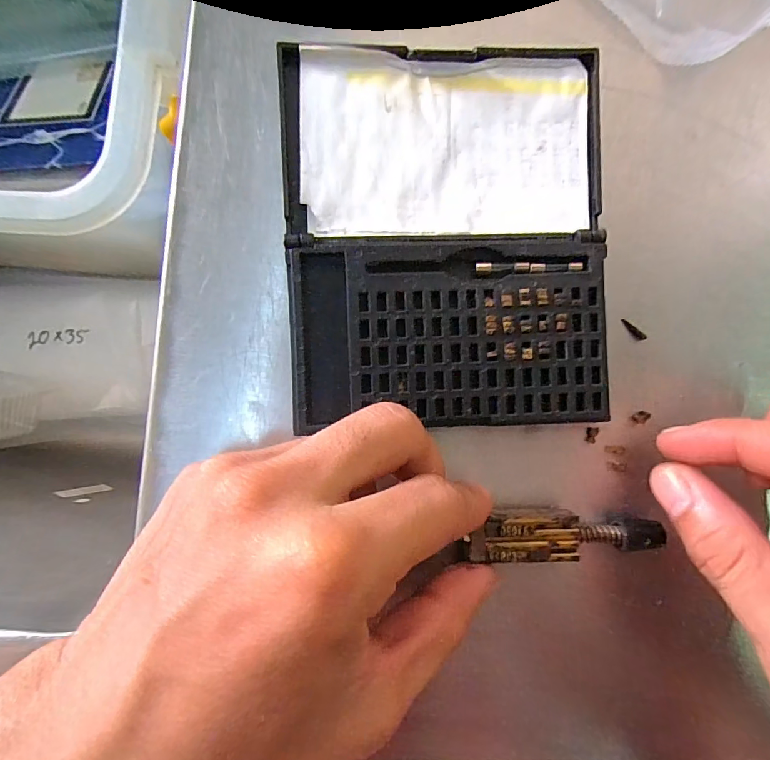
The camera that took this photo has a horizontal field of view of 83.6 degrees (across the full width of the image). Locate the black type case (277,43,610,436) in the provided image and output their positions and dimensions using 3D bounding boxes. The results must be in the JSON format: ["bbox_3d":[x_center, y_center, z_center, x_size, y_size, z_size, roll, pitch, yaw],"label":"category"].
[{"bbox_3d":[0.023,-0.051,0.156,0.113,0.012,0.132,-2,89,-4],"label":"black type case"}]

